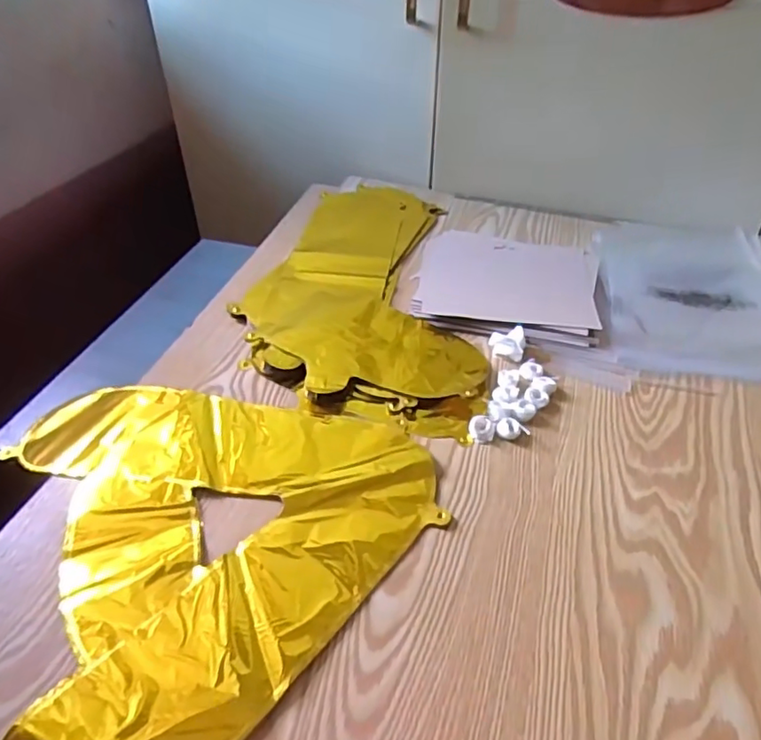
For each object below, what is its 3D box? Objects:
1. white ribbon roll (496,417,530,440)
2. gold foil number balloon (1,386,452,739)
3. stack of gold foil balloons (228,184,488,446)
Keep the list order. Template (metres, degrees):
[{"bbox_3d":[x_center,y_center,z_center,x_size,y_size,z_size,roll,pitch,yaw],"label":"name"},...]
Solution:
[{"bbox_3d":[0.117,0.052,0.526,0.027,0.010,0.019,-2,41,-3],"label":"white ribbon roll"},{"bbox_3d":[-0.173,0.120,0.463,0.348,0.039,0.376,31,49,30],"label":"gold foil number balloon"},{"bbox_3d":[-0.020,-0.104,0.692,0.241,0.015,0.452,2,41,1],"label":"stack of gold foil balloons"}]

